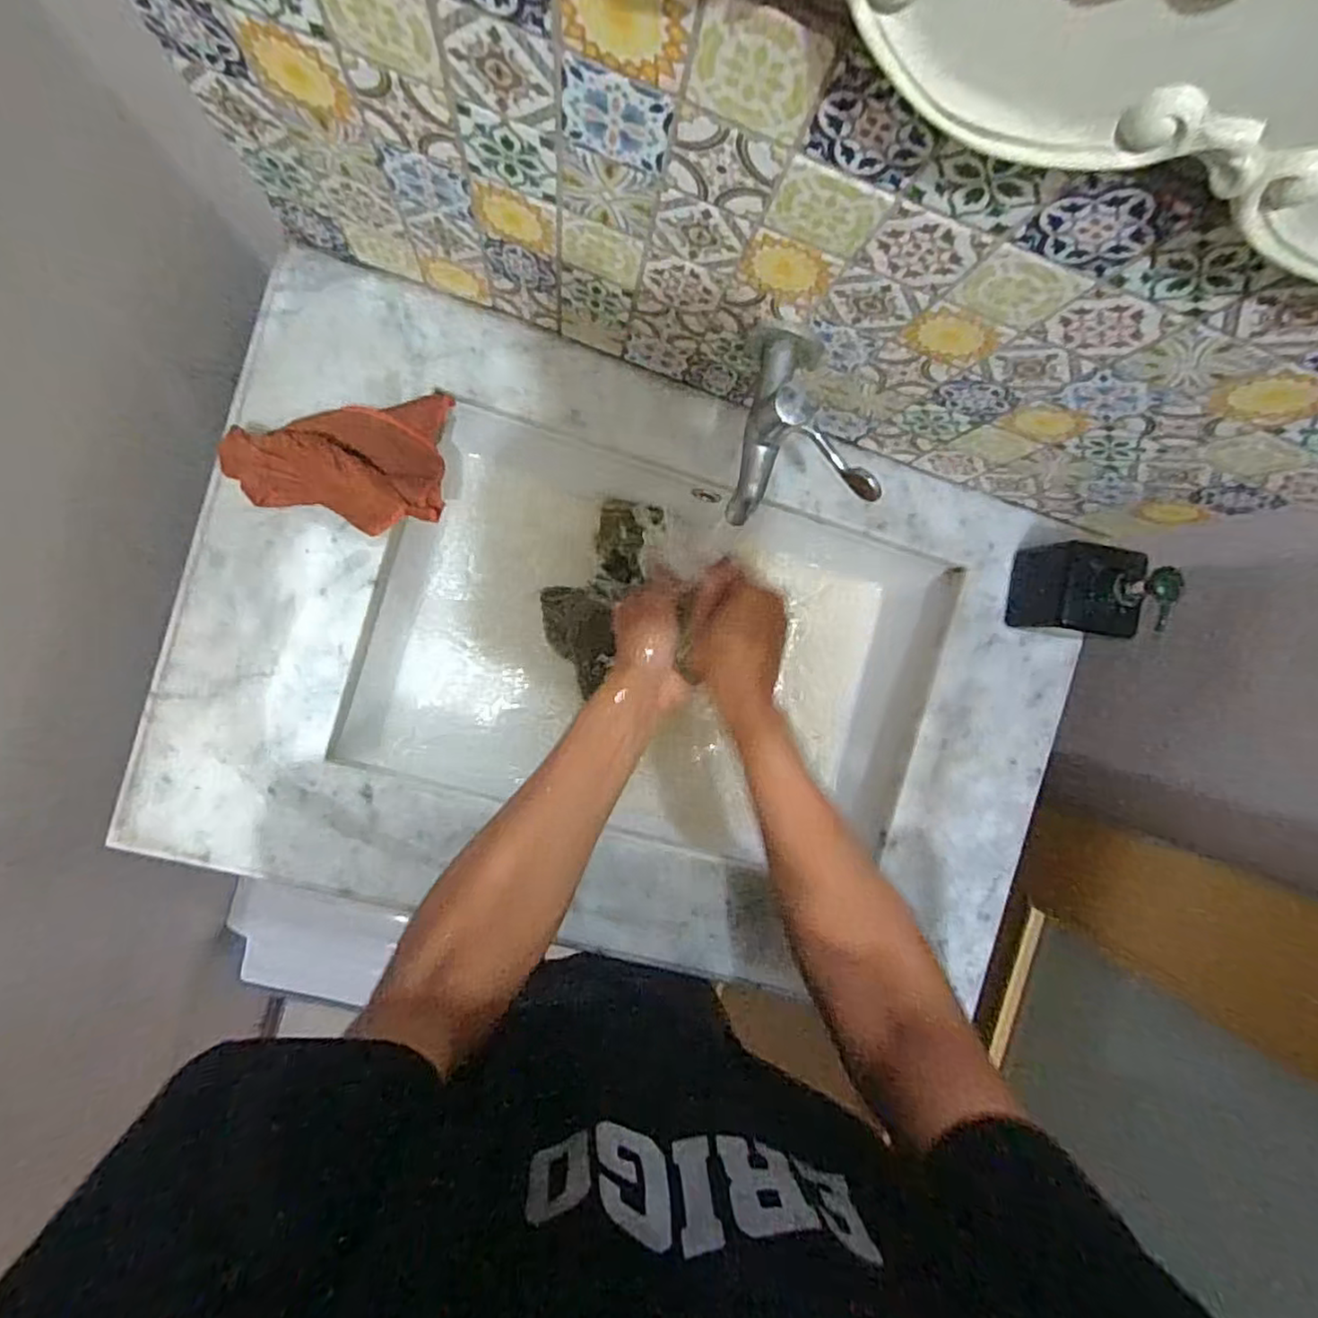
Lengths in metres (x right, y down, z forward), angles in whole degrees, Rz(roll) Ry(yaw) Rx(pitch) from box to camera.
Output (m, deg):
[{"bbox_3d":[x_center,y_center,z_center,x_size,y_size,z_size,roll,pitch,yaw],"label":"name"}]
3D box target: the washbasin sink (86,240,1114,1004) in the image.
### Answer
[{"bbox_3d":[-0.010,0.011,0.593,0.696,0.155,0.450,16,90,-8],"label":"washbasin sink"}]

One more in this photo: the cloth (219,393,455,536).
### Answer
[{"bbox_3d":[-0.216,-0.133,0.458,0.152,0.059,0.090,-15,95,-7],"label":"cloth"}]

